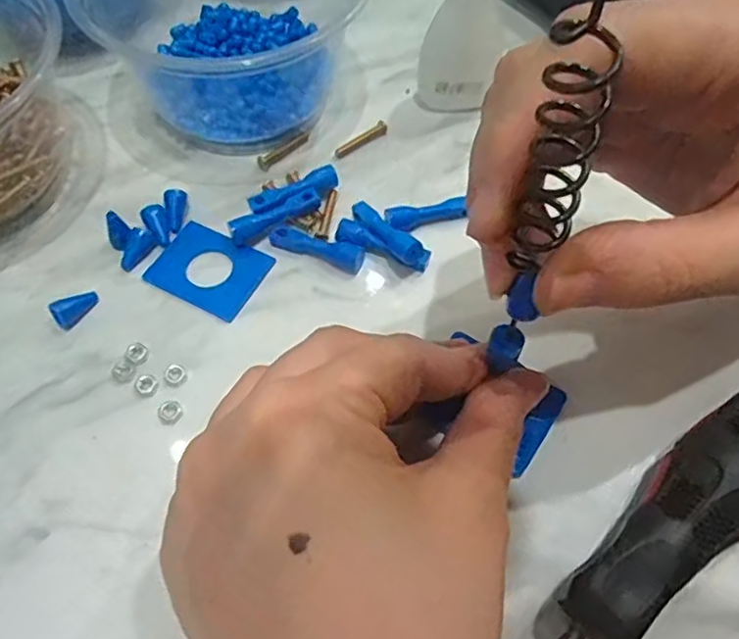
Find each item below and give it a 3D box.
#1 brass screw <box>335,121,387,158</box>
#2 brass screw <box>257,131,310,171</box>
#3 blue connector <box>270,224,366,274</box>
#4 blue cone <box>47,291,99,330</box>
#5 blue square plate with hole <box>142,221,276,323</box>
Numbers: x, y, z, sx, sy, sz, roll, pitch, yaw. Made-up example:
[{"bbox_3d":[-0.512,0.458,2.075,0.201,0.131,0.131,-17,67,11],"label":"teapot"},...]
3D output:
[{"bbox_3d":[-0.004,-0.079,0.274,0.029,0.004,0.005,-36,67,-19],"label":"brass screw"},{"bbox_3d":[-0.037,-0.074,0.271,0.007,0.004,0.027,38,67,19],"label":"brass screw"},{"bbox_3d":[-0.020,-0.028,0.243,0.037,0.005,0.010,18,62,9],"label":"blue connector"},{"bbox_3d":[-0.107,-0.004,0.228,0.016,0.006,0.009,-34,66,-18],"label":"blue cone"},{"bbox_3d":[-0.062,-0.020,0.240,0.040,0.004,0.031,26,63,13],"label":"blue square plate with hole"}]

